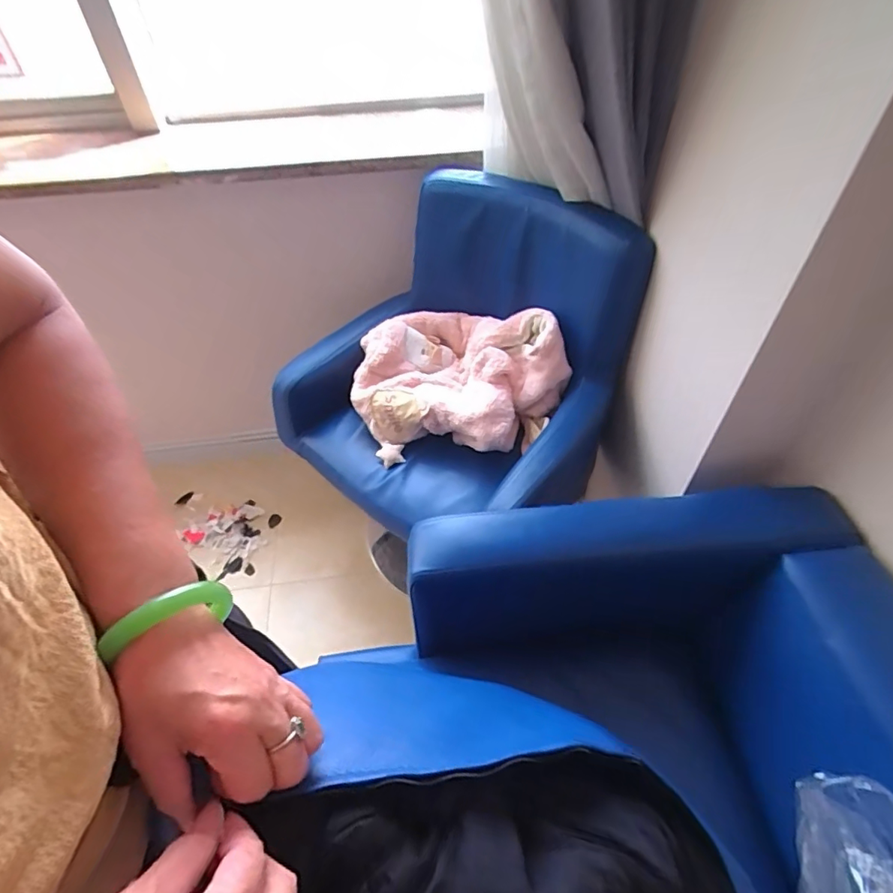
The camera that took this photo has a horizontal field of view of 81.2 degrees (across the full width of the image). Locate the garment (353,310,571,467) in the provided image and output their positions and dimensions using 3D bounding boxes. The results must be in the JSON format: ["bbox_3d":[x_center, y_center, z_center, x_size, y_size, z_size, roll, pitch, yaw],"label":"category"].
[{"bbox_3d":[0.003,-0.131,1.085,0.383,0.197,0.353,35,58,28],"label":"garment"}]

